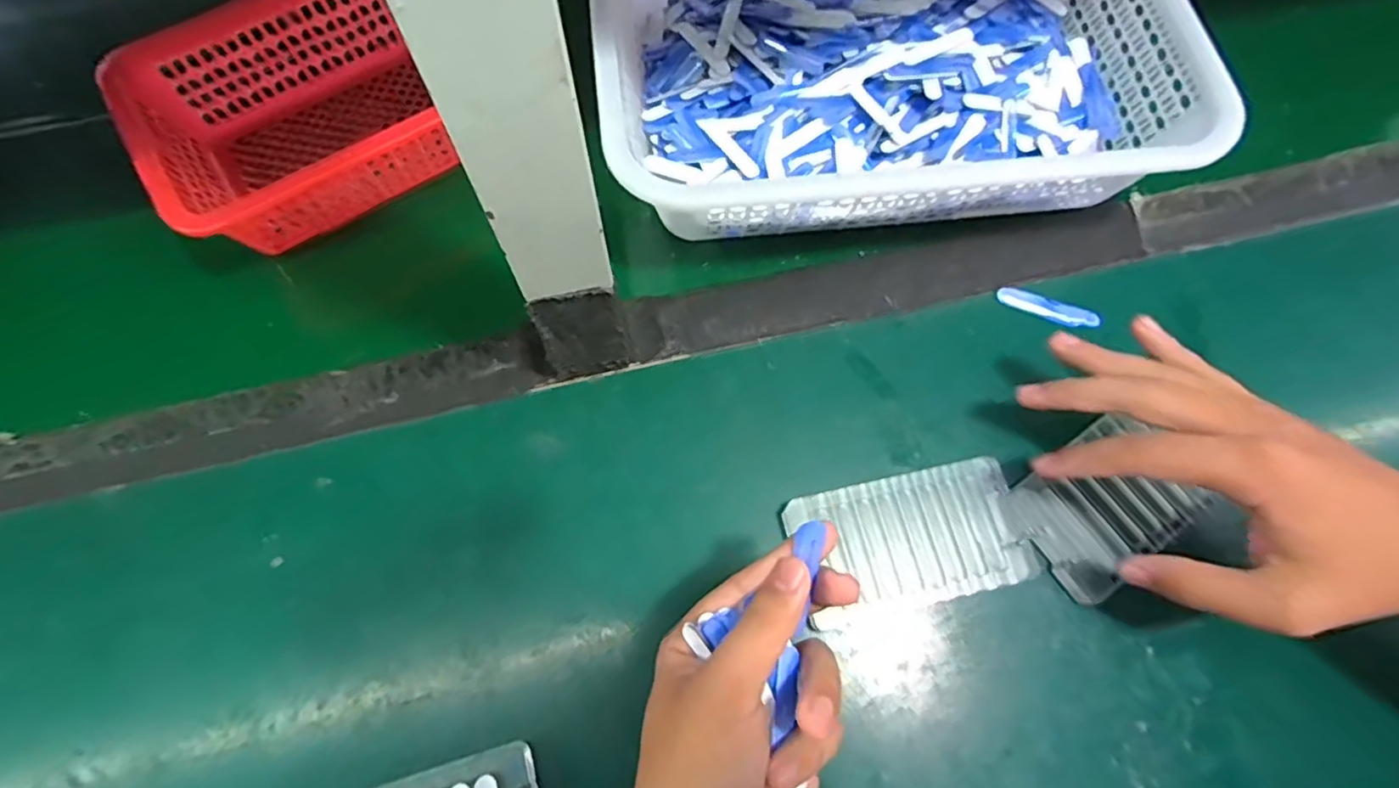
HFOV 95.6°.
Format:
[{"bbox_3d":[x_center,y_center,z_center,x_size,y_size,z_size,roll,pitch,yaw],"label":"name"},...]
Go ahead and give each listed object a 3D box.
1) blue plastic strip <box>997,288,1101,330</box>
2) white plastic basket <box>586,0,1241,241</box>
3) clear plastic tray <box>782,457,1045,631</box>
[{"bbox_3d":[0.218,-0.052,0.397,0.062,0.004,0.016,18,70,6],"label":"blue plastic strip"},{"bbox_3d":[0.114,-0.219,0.417,0.364,0.080,0.273,-11,70,-5],"label":"white plastic basket"},{"bbox_3d":[0.114,0.079,0.343,0.122,0.014,0.067,-12,70,-6],"label":"clear plastic tray"}]

